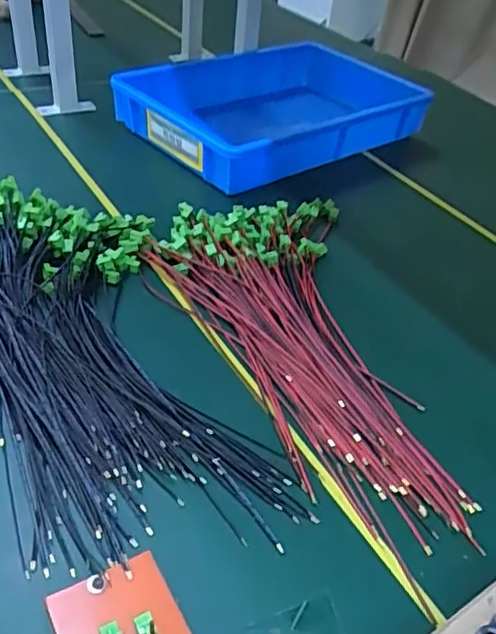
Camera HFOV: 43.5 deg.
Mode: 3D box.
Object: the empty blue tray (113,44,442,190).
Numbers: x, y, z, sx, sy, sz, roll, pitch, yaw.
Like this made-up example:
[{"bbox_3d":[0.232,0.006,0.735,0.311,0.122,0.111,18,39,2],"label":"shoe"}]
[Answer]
[{"bbox_3d":[0.036,-0.353,1.007,0.450,0.072,0.306,-24,48,-32],"label":"empty blue tray"}]

